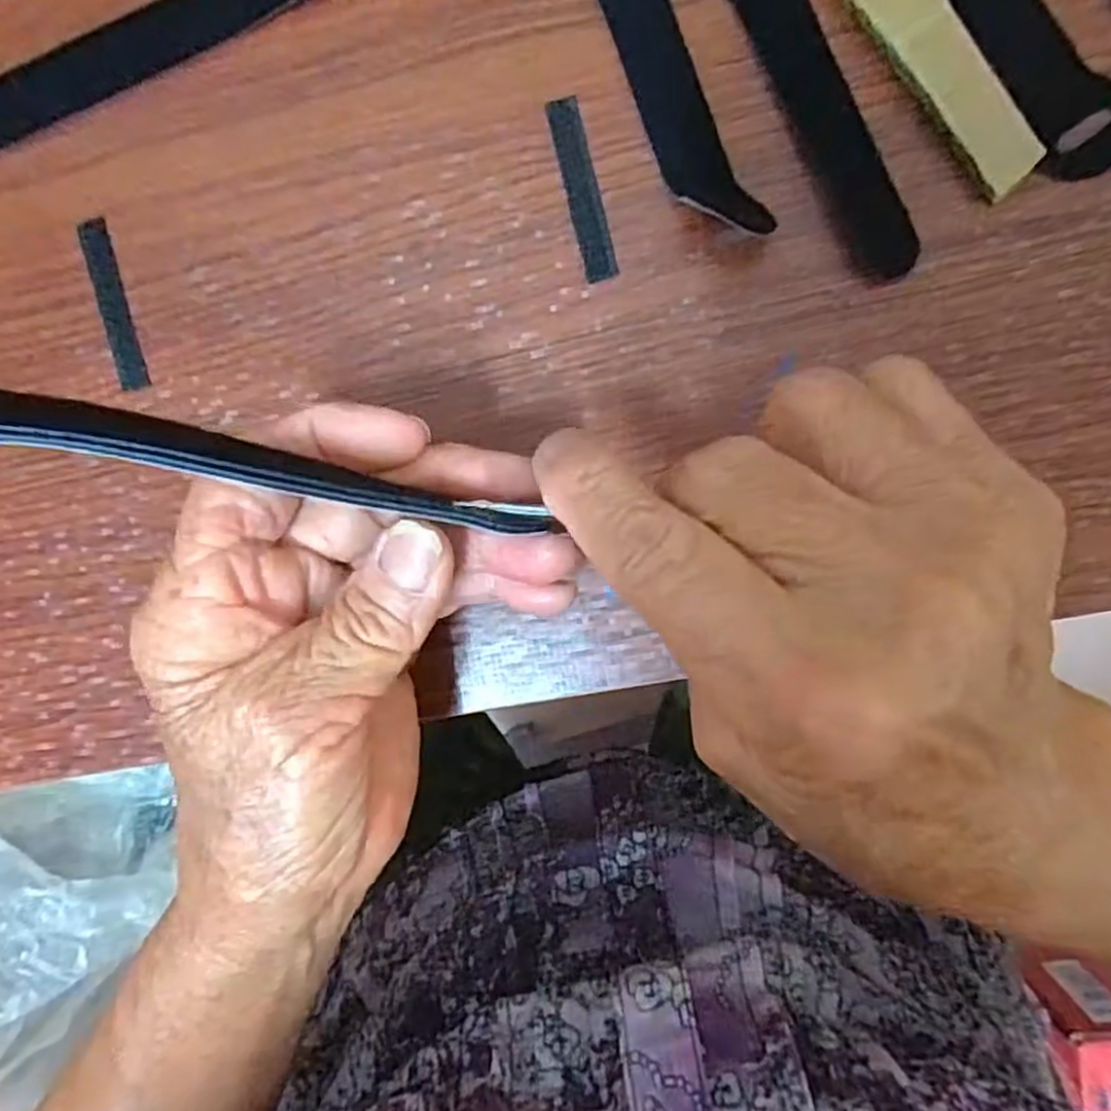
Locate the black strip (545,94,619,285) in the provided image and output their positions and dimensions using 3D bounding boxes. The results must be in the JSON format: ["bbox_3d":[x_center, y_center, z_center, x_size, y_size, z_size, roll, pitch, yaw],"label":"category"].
[{"bbox_3d":[0.008,-0.111,0.226,0.010,0.004,0.054,-14,94,6],"label":"black strip"}]

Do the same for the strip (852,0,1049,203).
[{"bbox_3d":[0.107,-0.142,0.212,0.020,0.007,0.085,-37,91,7],"label":"strip"}]

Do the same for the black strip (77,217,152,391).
[{"bbox_3d":[-0.143,-0.081,0.242,0.010,0.004,0.055,-13,94,6],"label":"black strip"}]

